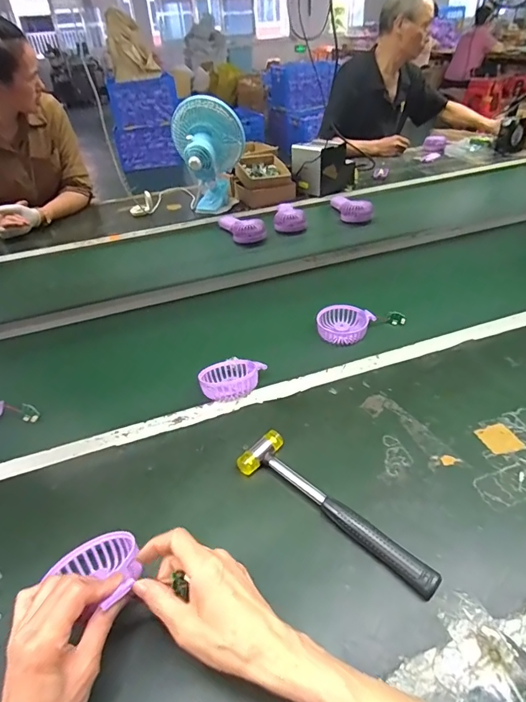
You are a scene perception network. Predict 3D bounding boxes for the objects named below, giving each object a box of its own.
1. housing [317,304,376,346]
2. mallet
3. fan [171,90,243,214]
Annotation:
[{"bbox_3d":[0.143,-0.049,0.760,0.085,0.031,0.091,-2,38,2],"label":"housing"},{"bbox_3d":[0.077,0.171,0.462,0.238,0.026,0.061,28,48,34],"label":"mallet"},{"bbox_3d":[-0.148,-0.554,1.223,0.193,0.297,0.144,-10,38,-7],"label":"fan"}]

